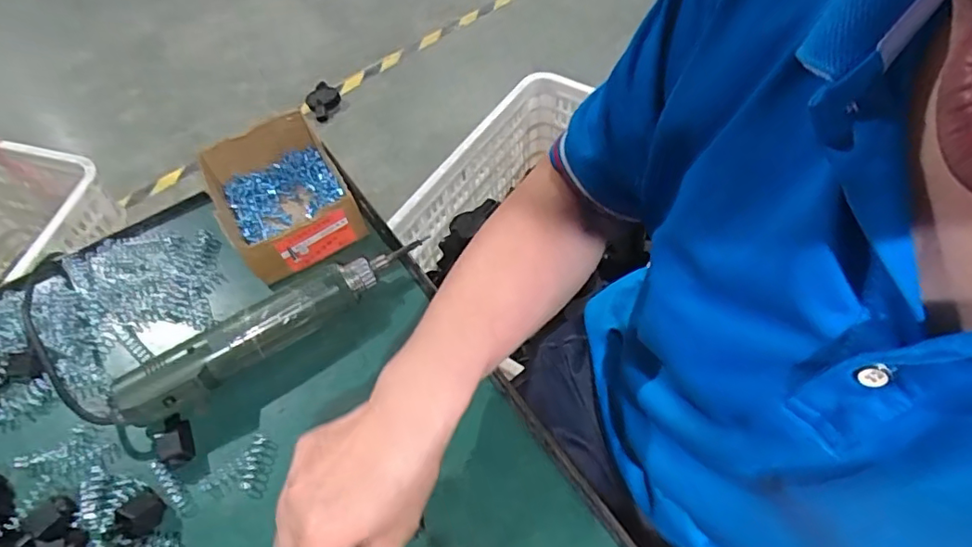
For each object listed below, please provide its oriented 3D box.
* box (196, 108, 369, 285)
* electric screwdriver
[{"bbox_3d":[-0.184,-0.069,0.510,0.105,0.054,0.137,-27,59,-15],"label":"box"},{"bbox_3d":[-0.162,0.038,0.447,0.246,0.040,0.047,-31,60,-18],"label":"electric screwdriver"}]

